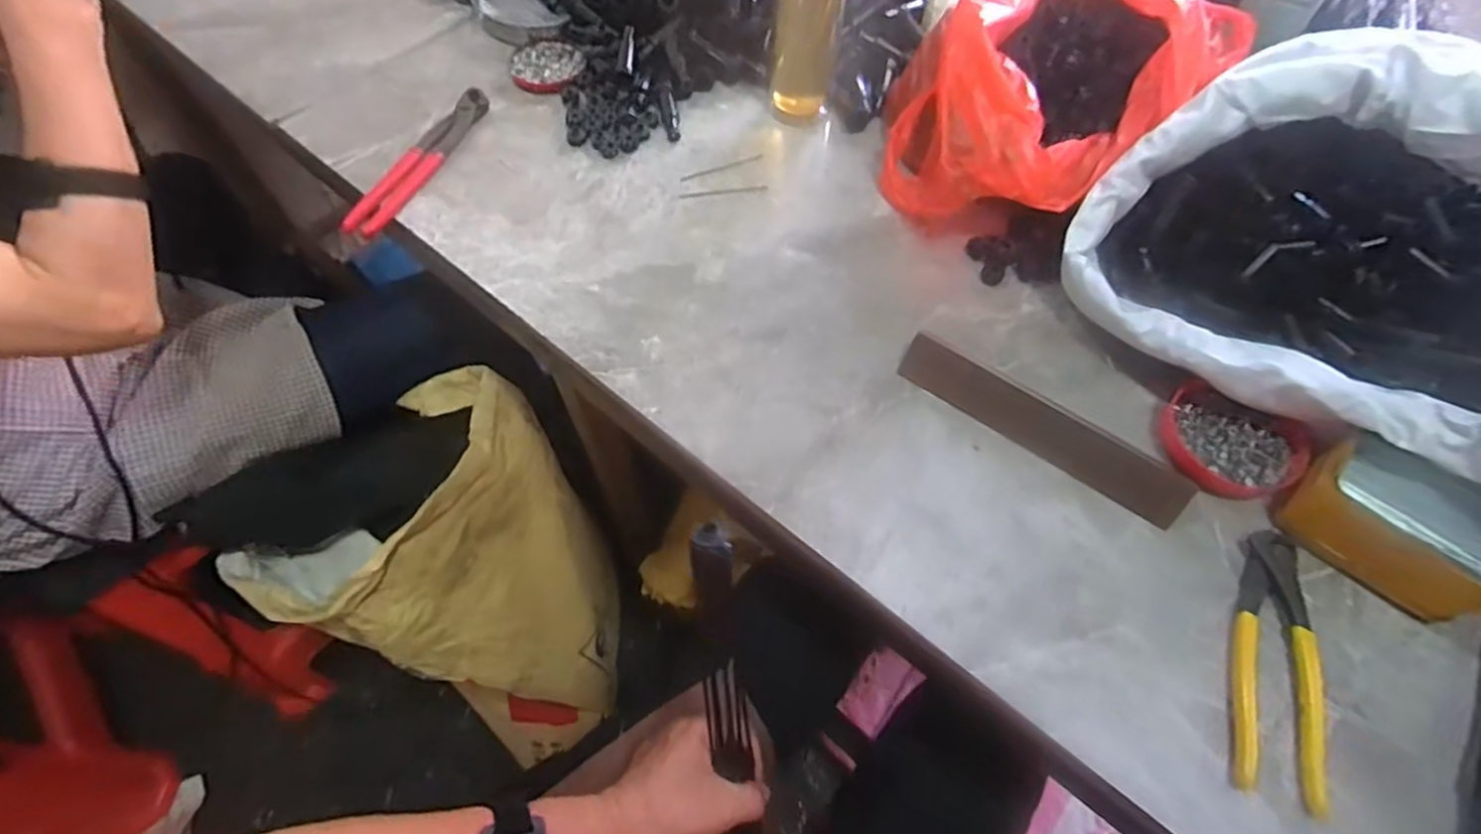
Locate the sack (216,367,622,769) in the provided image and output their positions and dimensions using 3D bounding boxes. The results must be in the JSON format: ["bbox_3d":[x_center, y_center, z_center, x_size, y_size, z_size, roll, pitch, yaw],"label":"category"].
[{"bbox_3d":[-0.327,0.205,0.873,0.300,0.514,0.327,38,68,19],"label":"sack"}]

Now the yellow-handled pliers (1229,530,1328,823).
[{"bbox_3d":[0.332,0.148,0.426,0.049,0.013,0.165,14,62,9],"label":"yellow-handled pliers"}]

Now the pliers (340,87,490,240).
[{"bbox_3d":[-0.309,-0.246,0.657,0.039,0.016,0.200,17,63,10],"label":"pliers"}]

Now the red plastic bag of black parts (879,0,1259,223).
[{"bbox_3d":[0.273,-0.297,0.611,0.312,0.132,0.215,-29,64,-14],"label":"red plastic bag of black parts"}]

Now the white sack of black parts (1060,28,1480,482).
[{"bbox_3d":[0.427,-0.105,0.485,0.343,0.162,0.252,29,65,16],"label":"white sack of black parts"}]

